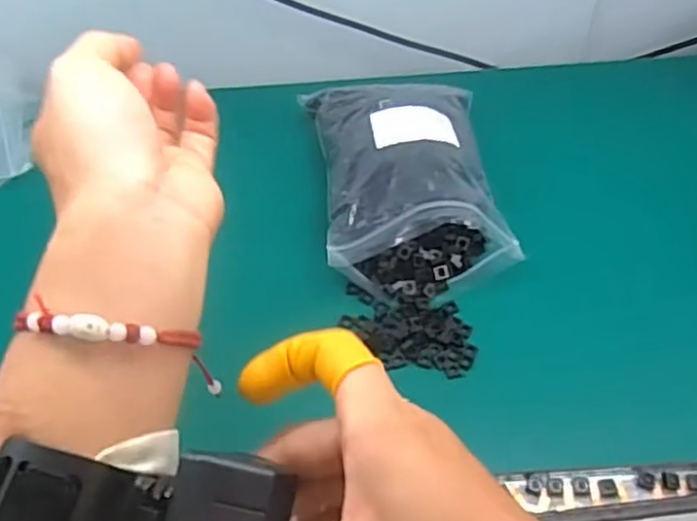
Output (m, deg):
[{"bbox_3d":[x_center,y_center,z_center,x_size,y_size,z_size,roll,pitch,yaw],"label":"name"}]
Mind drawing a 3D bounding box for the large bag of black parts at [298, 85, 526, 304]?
[{"bbox_3d":[0.040,-0.066,0.504,0.125,0.060,0.180,-4,50,-2],"label":"large bag of black parts"}]

